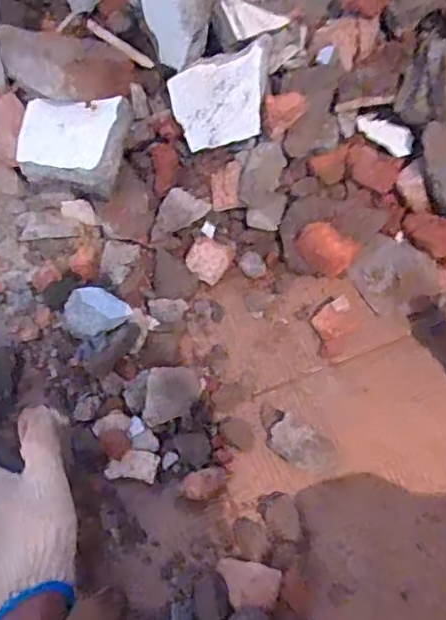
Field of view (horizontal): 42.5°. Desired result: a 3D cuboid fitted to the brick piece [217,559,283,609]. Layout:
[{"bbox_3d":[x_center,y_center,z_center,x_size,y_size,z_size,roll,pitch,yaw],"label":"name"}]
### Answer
[{"bbox_3d":[0.021,0.230,0.481,0.052,0.014,0.035,7,66,3],"label":"brick piece"}]

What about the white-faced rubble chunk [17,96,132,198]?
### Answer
[{"bbox_3d":[-0.146,-0.163,0.555,0.100,0.044,0.086,8,67,3],"label":"white-faced rubble chunk"}]

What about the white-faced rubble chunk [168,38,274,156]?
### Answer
[{"bbox_3d":[0.002,-0.210,0.573,0.099,0.035,0.085,-7,103,17],"label":"white-faced rubble chunk"}]

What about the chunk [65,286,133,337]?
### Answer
[{"bbox_3d":[-0.126,0.004,0.556,0.061,0.027,0.052,35,71,14],"label":"chunk"}]

